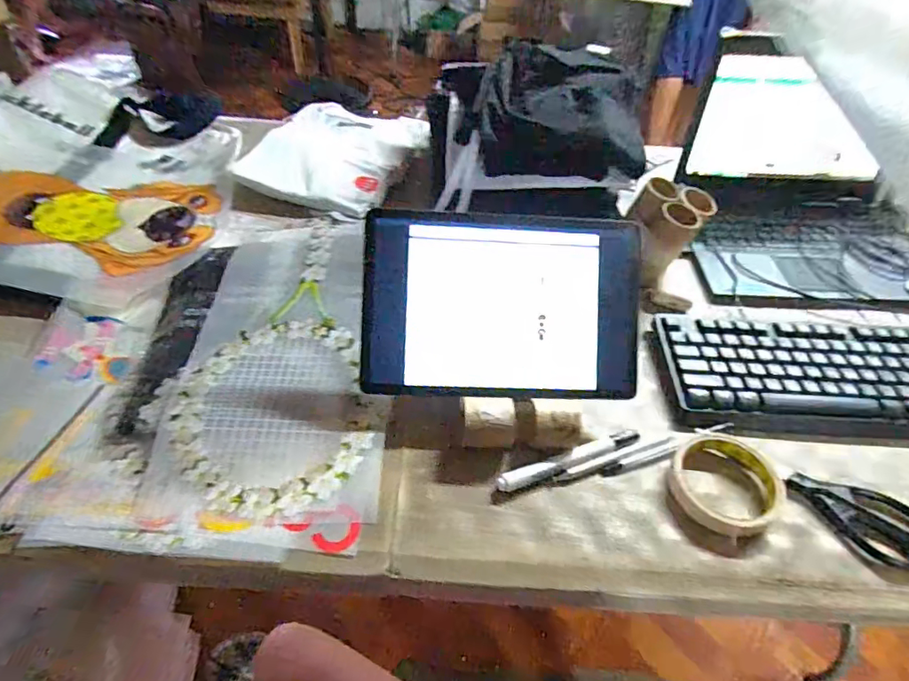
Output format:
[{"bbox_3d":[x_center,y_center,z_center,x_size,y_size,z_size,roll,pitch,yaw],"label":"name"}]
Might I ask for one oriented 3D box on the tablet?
[{"bbox_3d":[0.046,-0.033,0.472,0.247,0.014,0.164,2,86,-5],"label":"tablet"}]

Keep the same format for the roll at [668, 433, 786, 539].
[{"bbox_3d":[0.230,0.124,0.446,0.088,0.019,0.089,2,47,-2],"label":"roll"}]

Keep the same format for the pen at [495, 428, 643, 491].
[{"bbox_3d":[0.102,0.102,0.459,0.141,0.013,0.016,-18,51,-20],"label":"pen"}]

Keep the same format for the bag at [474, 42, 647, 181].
[{"bbox_3d":[0.116,-0.269,0.604,0.195,0.080,0.172,2,47,-2],"label":"bag"}]

